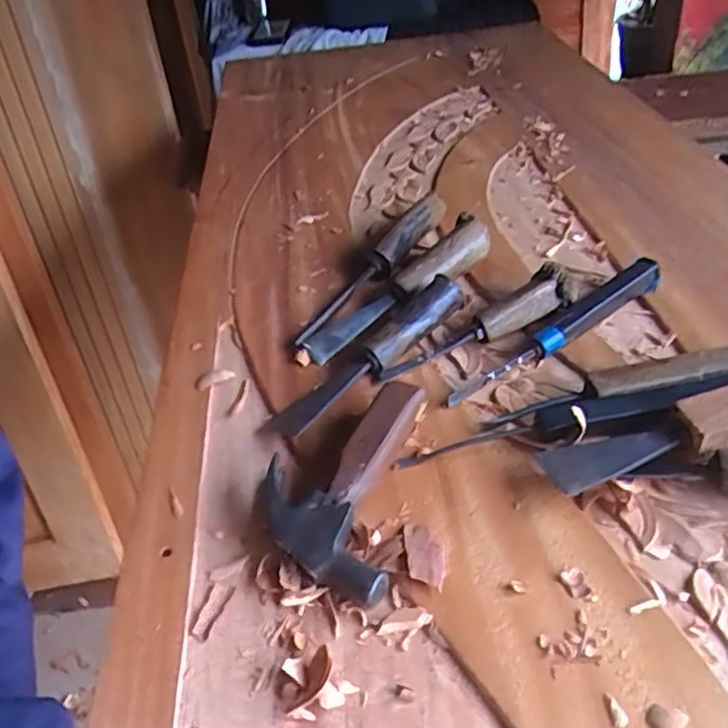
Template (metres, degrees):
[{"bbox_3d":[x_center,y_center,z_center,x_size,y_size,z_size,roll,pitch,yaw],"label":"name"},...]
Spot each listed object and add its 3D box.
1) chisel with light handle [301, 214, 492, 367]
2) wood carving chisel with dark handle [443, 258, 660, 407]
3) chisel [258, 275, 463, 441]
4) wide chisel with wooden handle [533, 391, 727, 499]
[{"bbox_3d":[0.031,-0.066,0.568,0.198,0.046,0.038,-32,46,-27],"label":"chisel with light handle"},{"bbox_3d":[0.152,-0.028,0.517,0.227,0.031,0.024,-27,43,-22],"label":"wood carving chisel with dark handle"},{"bbox_3d":[0.004,-0.007,0.505,0.185,0.041,0.032,-33,46,-28],"label":"chisel"},{"bbox_3d":[0.219,0.040,0.417,0.212,0.044,0.035,-13,40,-7],"label":"wide chisel with wooden handle"}]

